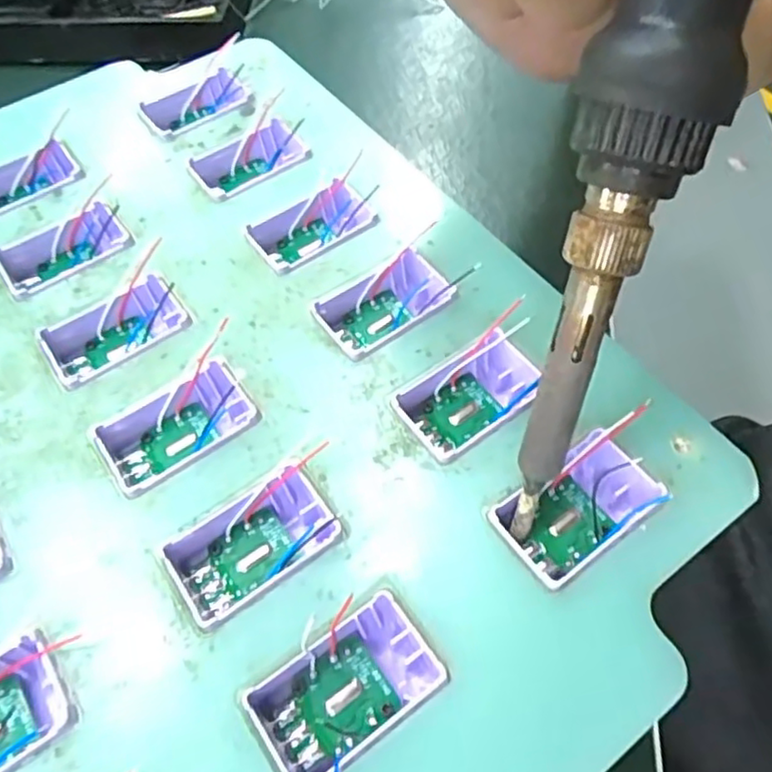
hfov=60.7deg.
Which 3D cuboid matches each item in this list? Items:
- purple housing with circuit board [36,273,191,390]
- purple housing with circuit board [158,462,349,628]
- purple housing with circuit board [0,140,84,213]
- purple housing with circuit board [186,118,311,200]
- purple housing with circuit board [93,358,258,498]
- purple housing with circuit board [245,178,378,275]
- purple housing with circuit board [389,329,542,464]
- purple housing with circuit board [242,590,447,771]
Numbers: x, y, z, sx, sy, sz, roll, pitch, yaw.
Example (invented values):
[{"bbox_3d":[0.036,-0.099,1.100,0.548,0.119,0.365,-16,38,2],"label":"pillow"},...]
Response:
[{"bbox_3d":[-0.064,-0.012,0.159,0.031,0.011,0.021,-31,63,-16],"label":"purple housing with circuit board"},{"bbox_3d":[-0.026,0.032,0.131,0.031,0.010,0.020,-31,63,-16],"label":"purple housing with circuit board"},{"bbox_3d":[-0.102,-0.054,0.186,0.031,0.011,0.021,-31,63,-17],"label":"purple housing with circuit board"},{"bbox_3d":[-0.039,-0.062,0.189,0.031,0.011,0.022,-27,62,-15],"label":"purple housing with circuit board"},{"bbox_3d":[-0.045,0.010,0.145,0.032,0.010,0.021,-33,63,-17],"label":"purple housing with circuit board"},{"bbox_3d":[-0.020,-0.041,0.175,0.031,0.010,0.022,-31,63,-16],"label":"purple housing with circuit board"},{"bbox_3d":[0.019,0.004,0.149,0.033,0.015,0.019,-32,63,-17],"label":"purple housing with circuit board"},{"bbox_3d":[-0.008,0.054,0.118,0.031,0.010,0.020,-30,62,-16],"label":"purple housing with circuit board"}]

